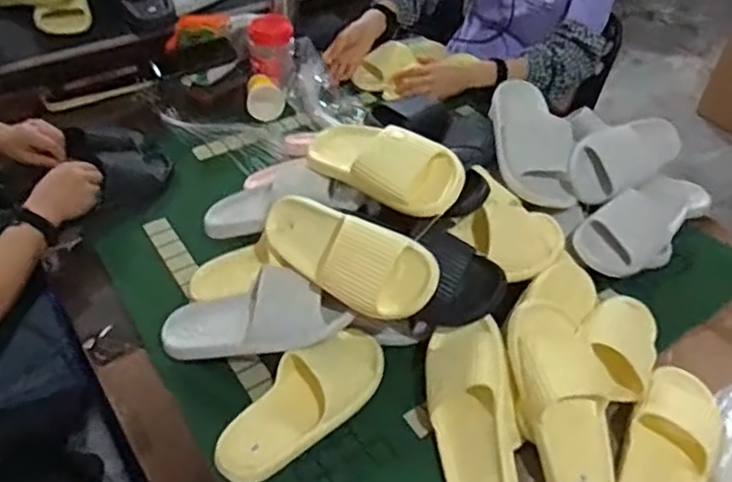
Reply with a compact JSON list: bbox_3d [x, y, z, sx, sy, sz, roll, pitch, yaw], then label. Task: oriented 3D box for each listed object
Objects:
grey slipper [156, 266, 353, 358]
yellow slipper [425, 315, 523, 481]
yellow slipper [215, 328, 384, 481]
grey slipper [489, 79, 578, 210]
[{"bbox_3d":[-0.146,0.095,0.842,0.239,0.084,0.106,-10,42,20],"label":"grey slipper"},{"bbox_3d":[0.137,0.215,0.788,0.109,0.074,0.234,-1,66,-7],"label":"yellow slipper"},{"bbox_3d":[-0.077,0.199,0.822,0.103,0.074,0.250,37,54,27],"label":"yellow slipper"},{"bbox_3d":[0.269,-0.161,1.085,0.114,0.078,0.255,-7,62,-12],"label":"grey slipper"}]

